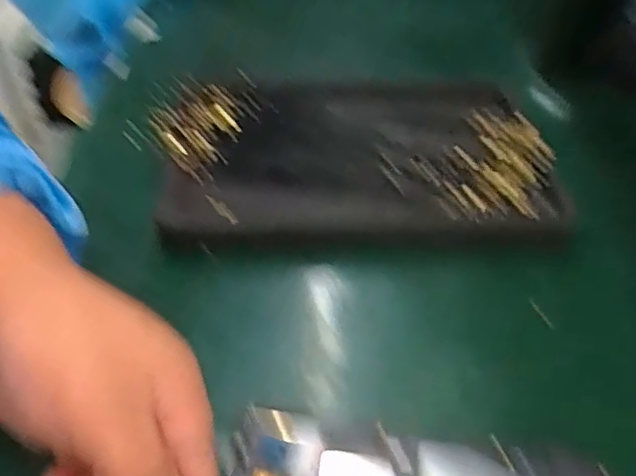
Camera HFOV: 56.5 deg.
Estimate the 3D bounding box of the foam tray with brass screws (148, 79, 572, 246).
[{"bbox_3d":[0.017,-0.055,0.374,0.241,0.021,0.147,0,46,3],"label":"foam tray with brass screws"}]

